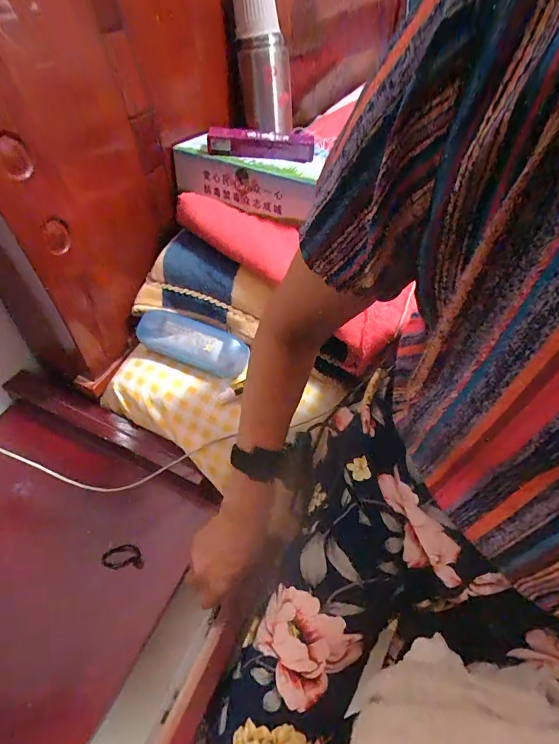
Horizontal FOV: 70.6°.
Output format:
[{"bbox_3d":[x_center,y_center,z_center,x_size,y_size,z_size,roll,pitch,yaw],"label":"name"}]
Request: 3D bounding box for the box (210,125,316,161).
[{"bbox_3d":[-0.025,-0.308,0.531,0.139,0.022,0.047,6,51,-2],"label":"box"}]

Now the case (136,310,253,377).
[{"bbox_3d":[-0.124,-0.039,0.562,0.165,0.047,0.062,20,52,10],"label":"case"}]

